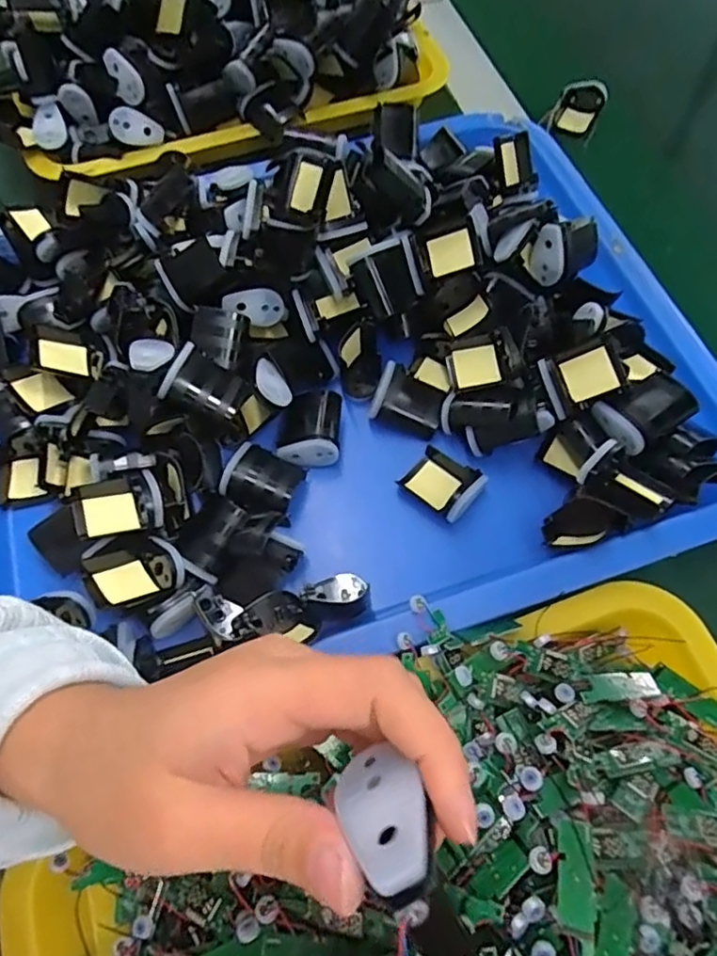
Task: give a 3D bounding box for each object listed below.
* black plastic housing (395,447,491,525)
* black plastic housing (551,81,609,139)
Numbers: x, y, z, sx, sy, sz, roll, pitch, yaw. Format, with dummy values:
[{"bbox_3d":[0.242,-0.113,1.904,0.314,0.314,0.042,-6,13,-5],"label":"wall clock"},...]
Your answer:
[{"bbox_3d":[0.048,0.001,0.343,0.041,0.026,0.034,39,71,17],"label":"black plastic housing"},{"bbox_3d":[0.186,-0.308,0.504,0.041,0.014,0.041,20,99,8],"label":"black plastic housing"}]

